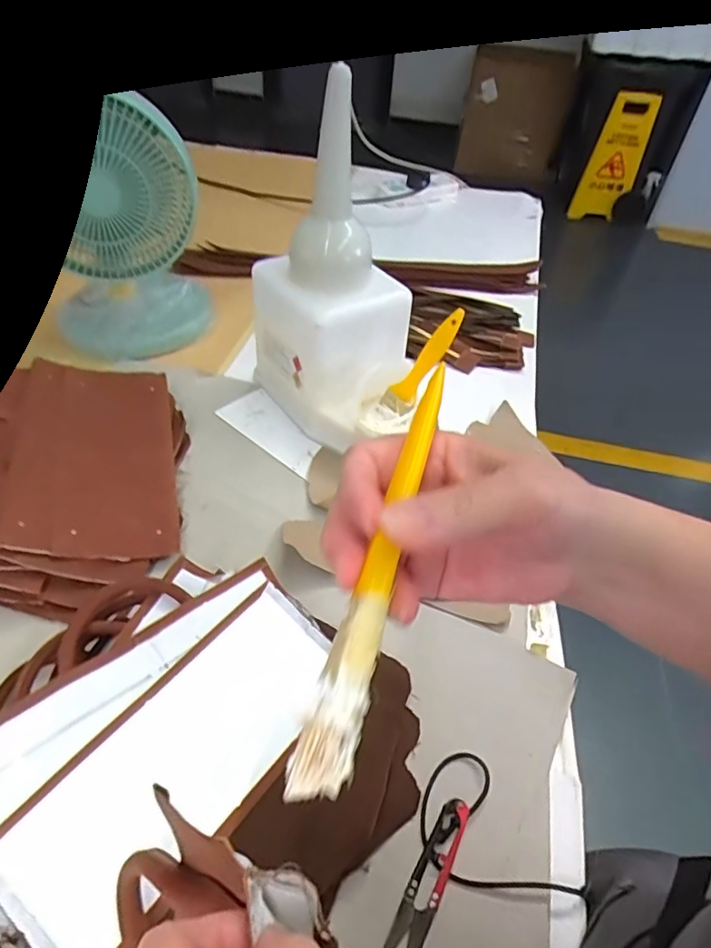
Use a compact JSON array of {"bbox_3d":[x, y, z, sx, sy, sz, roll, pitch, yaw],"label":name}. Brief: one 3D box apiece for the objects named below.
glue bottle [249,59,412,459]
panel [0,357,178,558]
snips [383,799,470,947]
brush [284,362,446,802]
[{"bbox_3d":[-0.019,-0.197,0.601,0.122,0.312,0.175,-26,55,-26],"label":"glue bottle"},{"bbox_3d":[-0.266,-0.024,0.575,0.147,0.010,0.246,3,50,-24],"label":"panel"},{"bbox_3d":[0.051,0.276,0.379,0.022,0.010,0.106,26,50,17],"label":"snips"},{"bbox_3d":[0.011,0.030,0.203,0.018,0.017,0.162,16,64,8],"label":"brush"}]

